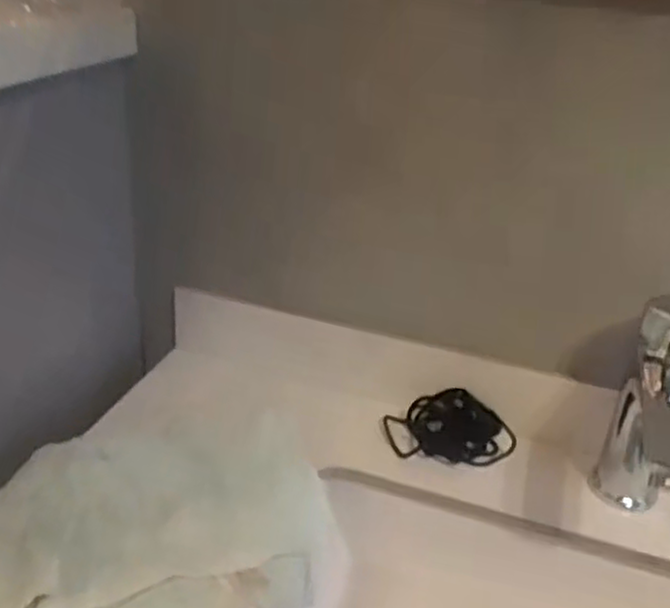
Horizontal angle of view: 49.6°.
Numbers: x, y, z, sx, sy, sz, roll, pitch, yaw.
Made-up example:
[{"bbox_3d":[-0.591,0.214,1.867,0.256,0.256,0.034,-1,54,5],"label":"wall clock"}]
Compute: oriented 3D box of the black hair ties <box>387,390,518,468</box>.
[{"bbox_3d":[0.093,0.095,0.582,0.097,0.028,0.051,4,28,-3],"label":"black hair ties"}]

